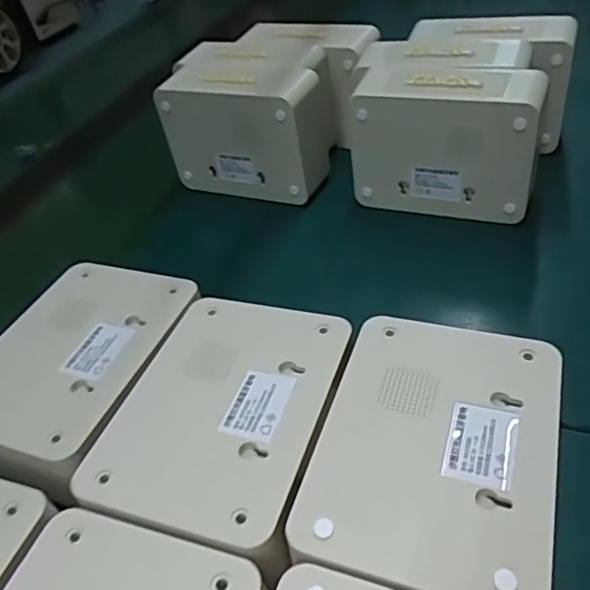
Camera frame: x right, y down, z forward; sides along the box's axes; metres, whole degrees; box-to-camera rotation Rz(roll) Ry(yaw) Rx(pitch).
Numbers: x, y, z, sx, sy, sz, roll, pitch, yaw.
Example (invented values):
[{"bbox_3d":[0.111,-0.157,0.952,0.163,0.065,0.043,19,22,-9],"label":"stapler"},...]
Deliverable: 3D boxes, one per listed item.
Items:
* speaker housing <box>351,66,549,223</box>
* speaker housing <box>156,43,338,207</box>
[{"bbox_3d":[0.122,-0.118,0.470,0.143,0.119,0.054,11,45,23],"label":"speaker housing"},{"bbox_3d":[-0.038,-0.164,0.552,0.151,0.118,0.109,14,45,23],"label":"speaker housing"}]

